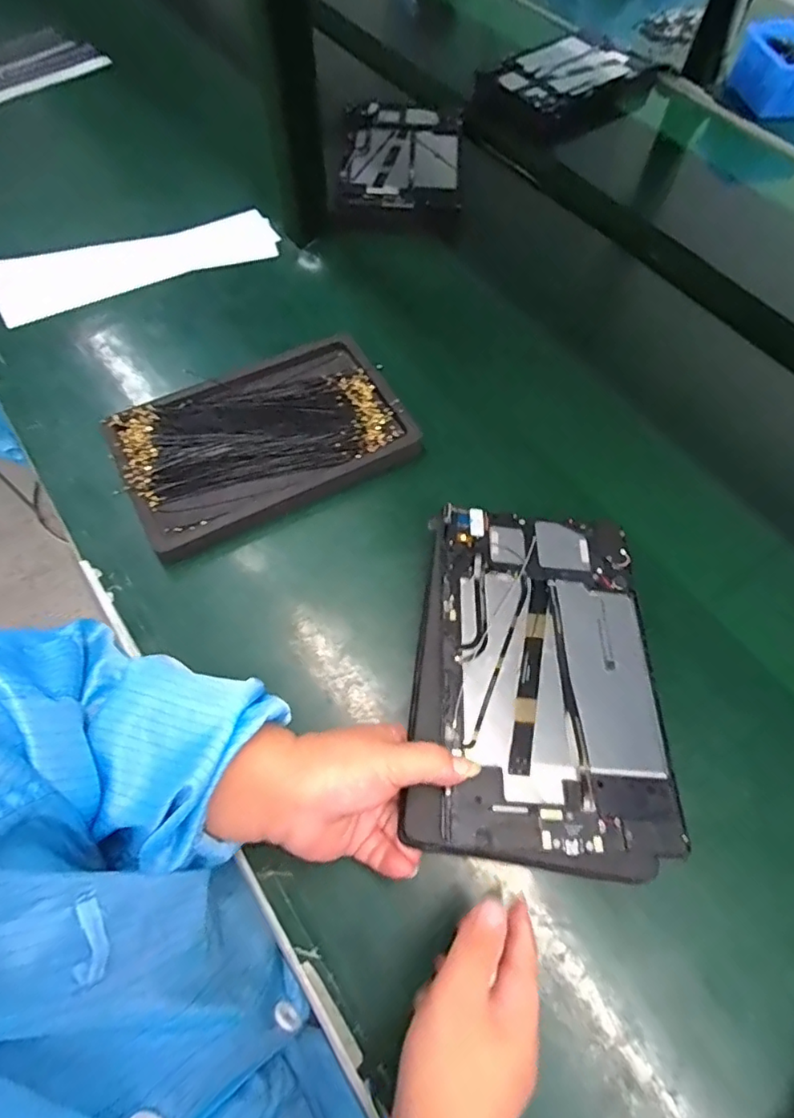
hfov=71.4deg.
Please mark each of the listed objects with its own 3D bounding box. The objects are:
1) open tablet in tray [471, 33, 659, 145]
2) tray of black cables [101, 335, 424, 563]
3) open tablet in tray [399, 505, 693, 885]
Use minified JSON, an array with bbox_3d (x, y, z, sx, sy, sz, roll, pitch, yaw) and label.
[{"bbox_3d":[0.231,-0.676,0.805,0.260,0.062,0.156,-37,70,-18],"label":"open tablet in tray"},{"bbox_3d":[-0.118,-0.113,0.496,0.246,0.024,0.157,-26,67,-14],"label":"tray of black cables"},{"bbox_3d":[0.096,0.073,0.379,0.165,0.030,0.243,4,63,1],"label":"open tablet in tray"}]

